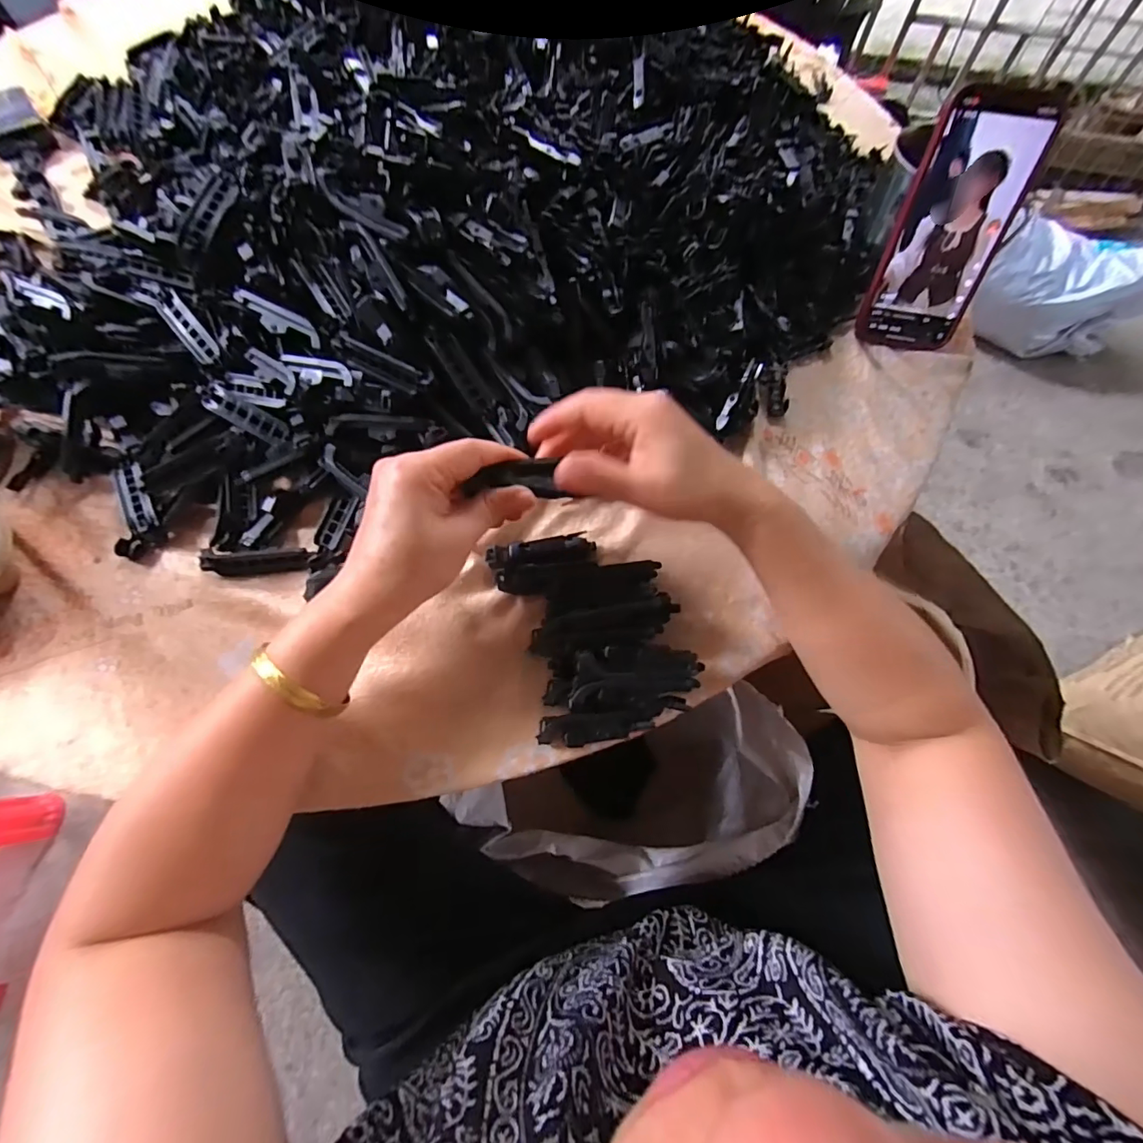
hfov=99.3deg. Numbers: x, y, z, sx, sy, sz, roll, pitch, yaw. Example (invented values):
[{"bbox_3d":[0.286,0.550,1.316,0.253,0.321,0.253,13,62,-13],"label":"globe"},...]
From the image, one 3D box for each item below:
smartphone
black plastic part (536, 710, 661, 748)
[{"bbox_3d":[0.281,-0.252,0.362,0.076,0.154,0.007,14,38,12],"label":"smartphone"},{"bbox_3d":[0.017,0.095,0.293,0.072,0.012,0.019,-2,69,1],"label":"black plastic part"}]

